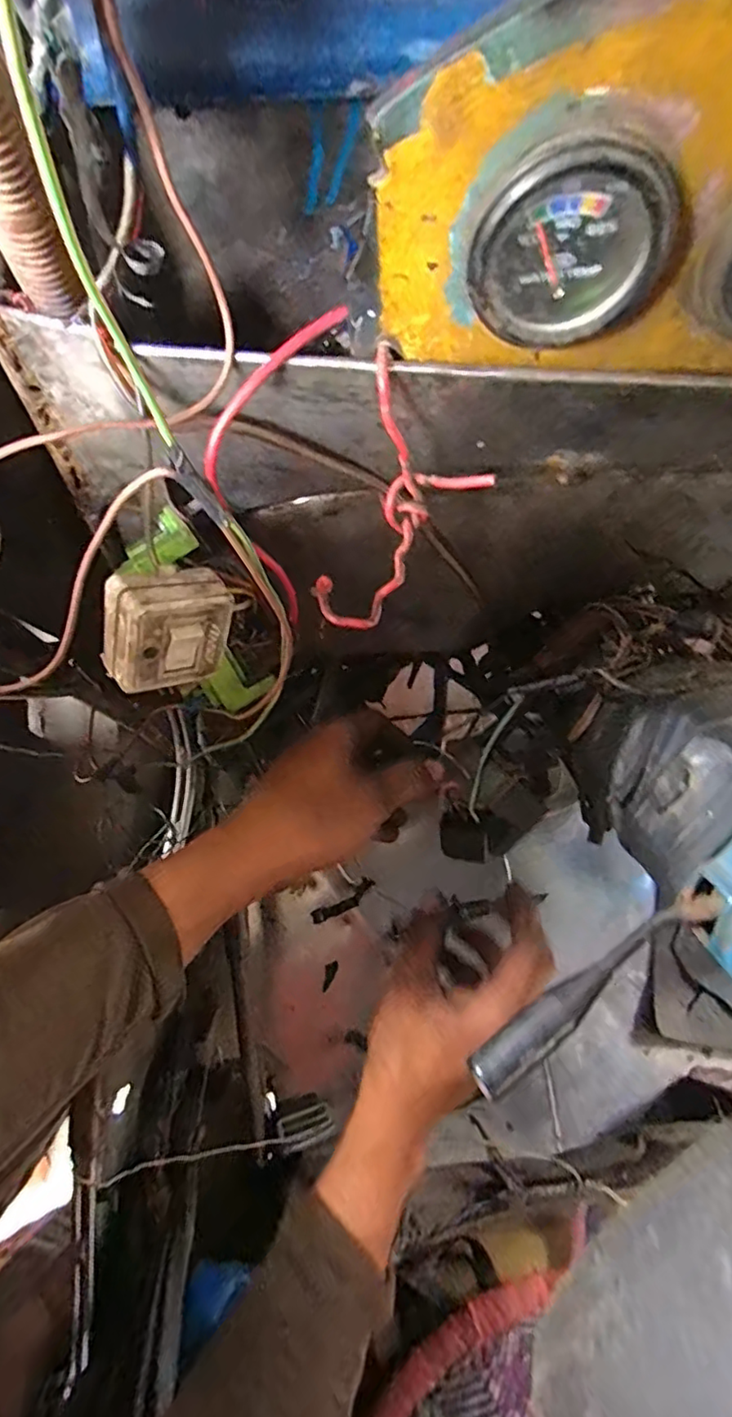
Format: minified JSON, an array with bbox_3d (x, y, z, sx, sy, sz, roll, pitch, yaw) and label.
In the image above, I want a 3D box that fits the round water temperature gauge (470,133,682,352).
[{"bbox_3d":[0.059,-0.135,0.174,0.053,0.052,0.013,1,68,-2],"label":"round water temperature gauge"}]

